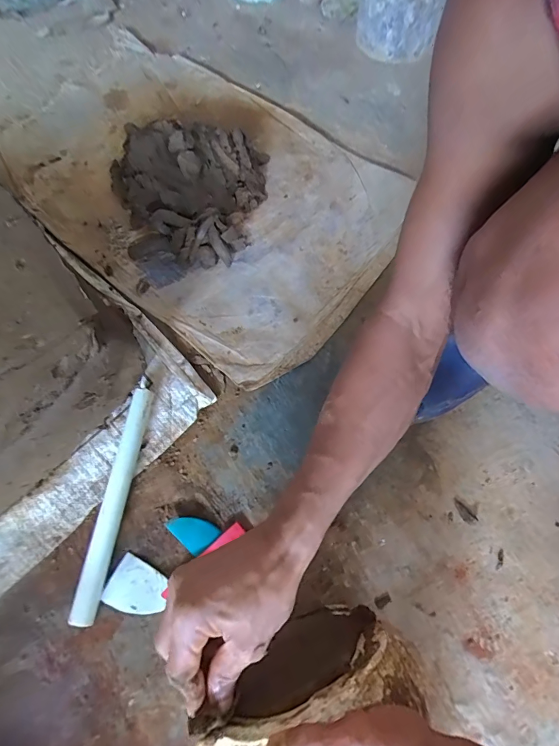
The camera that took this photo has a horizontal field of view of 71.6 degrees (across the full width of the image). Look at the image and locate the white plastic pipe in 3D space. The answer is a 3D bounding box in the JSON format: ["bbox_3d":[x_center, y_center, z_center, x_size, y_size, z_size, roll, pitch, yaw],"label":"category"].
[{"bbox_3d":[-0.198,0.149,0.470,0.023,0.029,0.265,8,68,3],"label":"white plastic pipe"}]

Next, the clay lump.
[{"bbox_3d":[-0.133,-0.292,0.610,0.250,0.090,0.249,-17,69,-7],"label":"clay lump"}]

